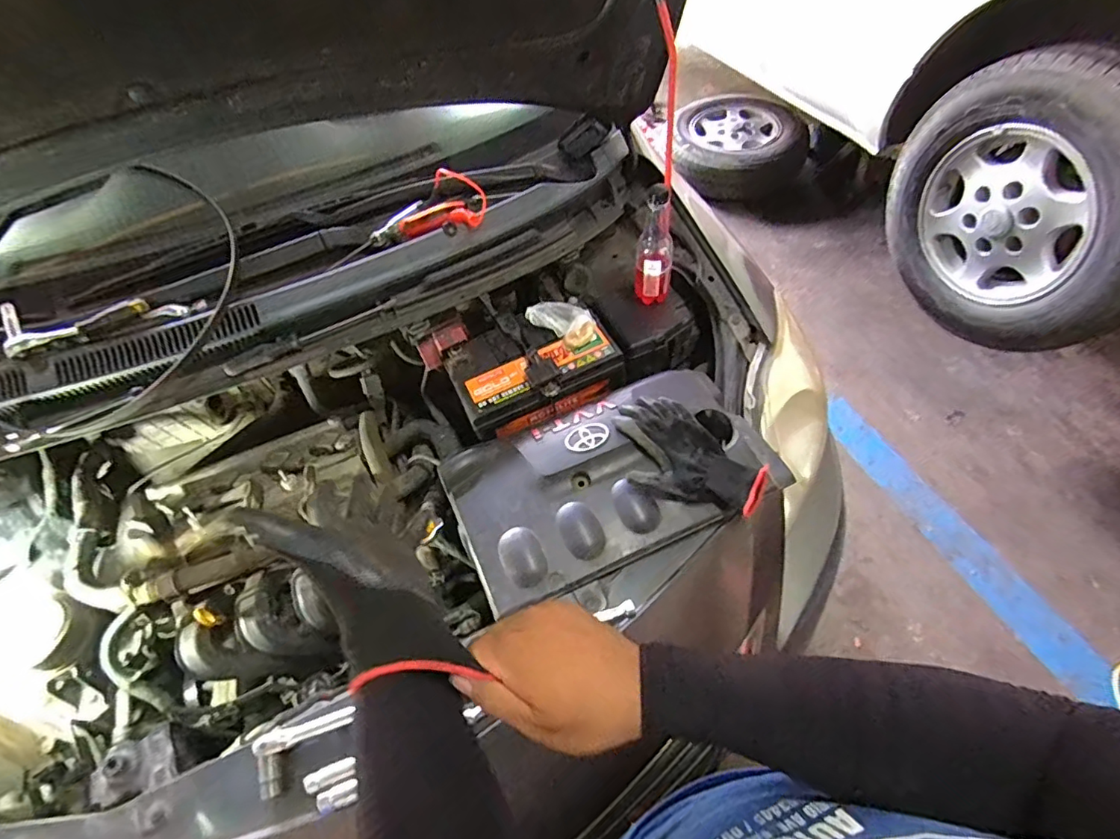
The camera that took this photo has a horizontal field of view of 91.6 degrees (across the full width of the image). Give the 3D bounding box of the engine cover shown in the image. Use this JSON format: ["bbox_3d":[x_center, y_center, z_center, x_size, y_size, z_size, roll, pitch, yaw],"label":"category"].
[{"bbox_3d":[0.067,0.069,0.742,0.426,0.052,0.241,-23,56,-11],"label":"engine cover"}]

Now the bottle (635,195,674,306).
[{"bbox_3d":[0.149,-0.257,0.855,0.056,0.188,0.056,6,56,9],"label":"bottle"}]

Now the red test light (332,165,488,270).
[{"bbox_3d":[-0.234,-0.322,0.836,0.240,0.058,0.103,-18,55,-8],"label":"red test light"}]

